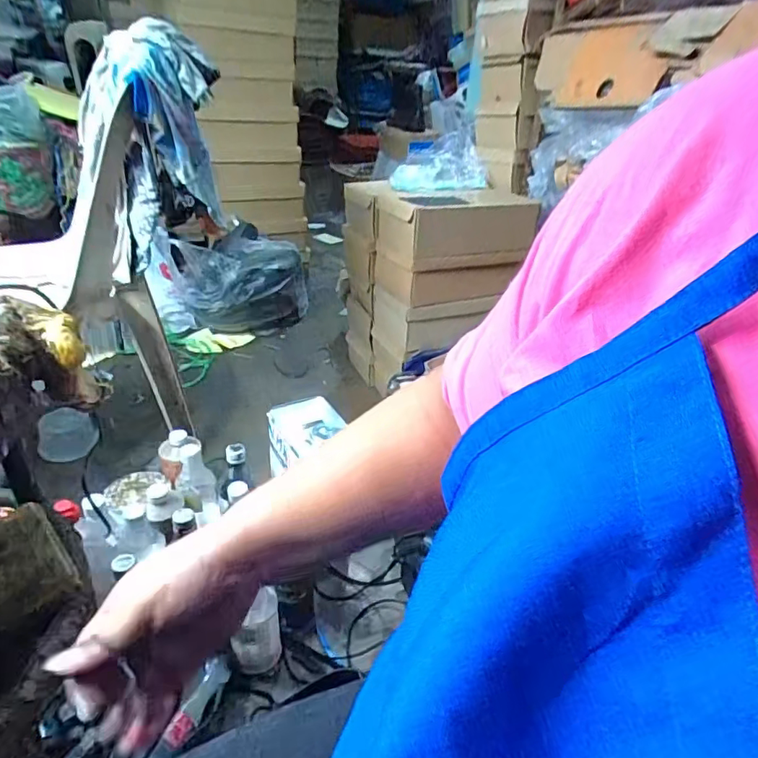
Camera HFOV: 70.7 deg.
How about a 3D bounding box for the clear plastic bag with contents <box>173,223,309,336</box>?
[{"bbox_3d":[-0.433,-0.309,1.694,0.390,0.278,0.275,-6,33,-18],"label":"clear plastic bag with contents"}]

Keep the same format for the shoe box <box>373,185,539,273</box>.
[{"bbox_3d":[0.178,-0.351,1.217,0.358,0.124,0.194,-12,35,-26],"label":"shoe box"}]

